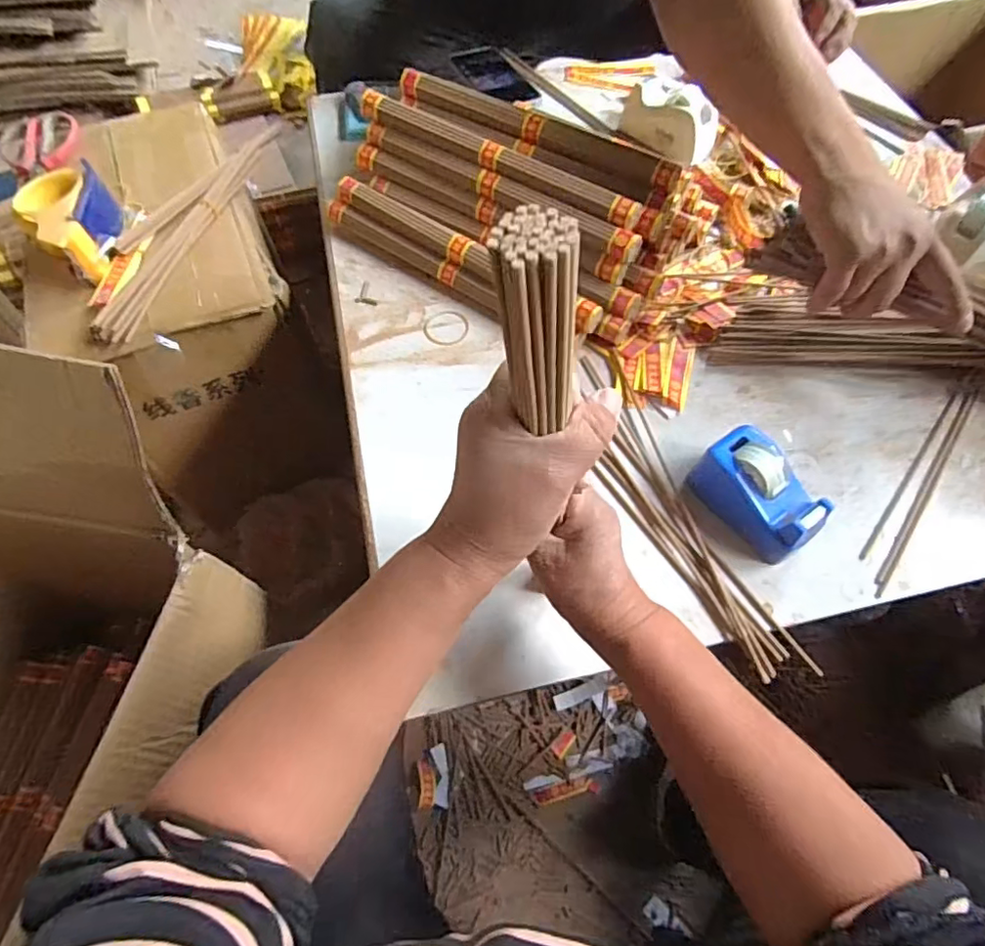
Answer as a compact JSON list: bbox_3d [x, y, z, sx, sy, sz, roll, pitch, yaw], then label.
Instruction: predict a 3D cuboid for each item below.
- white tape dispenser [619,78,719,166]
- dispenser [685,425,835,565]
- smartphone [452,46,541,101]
[{"bbox_3d":[0.215,-0.434,0.712,0.121,0.064,0.058,33,66,16],"label":"white tape dispenser"},{"bbox_3d":[0.215,0.015,0.462,0.062,0.053,0.101,-33,67,-17],"label":"dispenser"},{"bbox_3d":[0.004,-0.544,0.793,0.074,0.015,0.161,-22,64,-12],"label":"smartphone"}]

